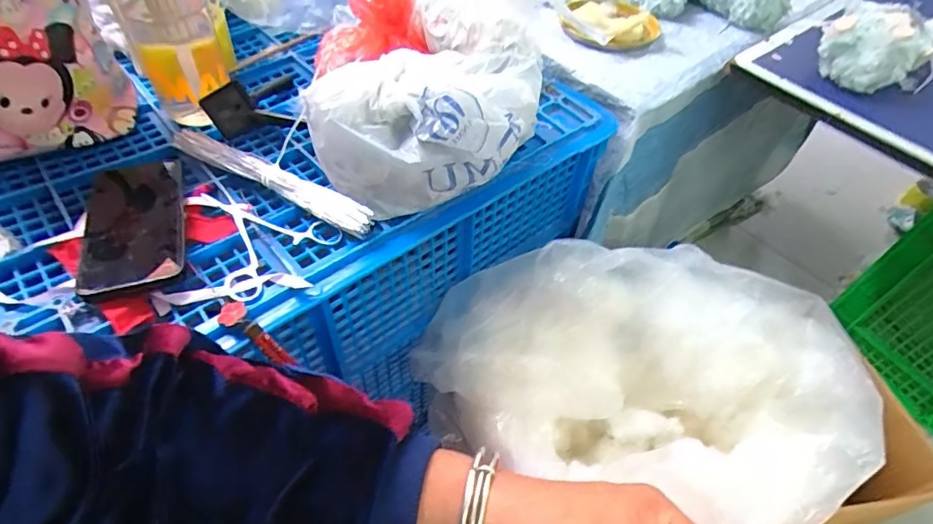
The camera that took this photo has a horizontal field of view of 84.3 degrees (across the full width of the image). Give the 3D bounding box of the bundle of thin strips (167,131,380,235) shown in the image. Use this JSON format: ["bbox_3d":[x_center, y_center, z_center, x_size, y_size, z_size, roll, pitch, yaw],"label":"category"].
[{"bbox_3d":[-0.198,-0.089,0.511,0.253,0.020,0.029,25,53,16],"label":"bundle of thin strips"}]

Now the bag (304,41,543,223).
[{"bbox_3d":[-0.025,-0.138,0.502,0.234,0.091,0.133,-24,56,-22],"label":"bag"}]

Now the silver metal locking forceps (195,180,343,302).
[{"bbox_3d":[-0.207,-0.033,0.489,0.145,0.016,0.109,36,57,23],"label":"silver metal locking forceps"}]

